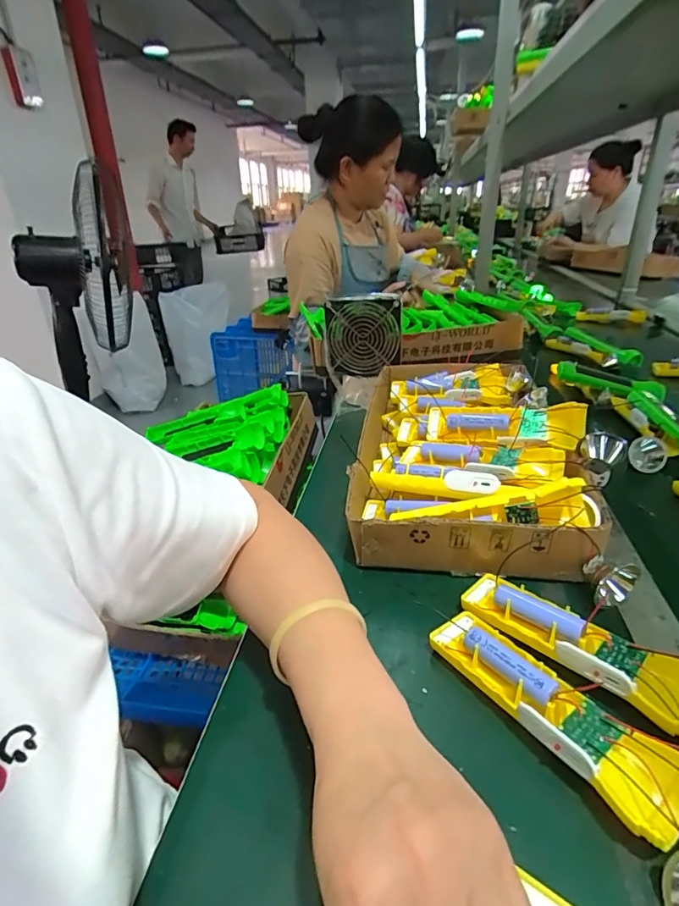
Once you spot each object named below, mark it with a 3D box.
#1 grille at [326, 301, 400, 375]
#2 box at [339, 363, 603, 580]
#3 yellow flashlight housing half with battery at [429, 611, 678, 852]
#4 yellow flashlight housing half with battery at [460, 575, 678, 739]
[{"bbox_3d":[0.038,-0.185,0.756,0.111,0.105,0.022,3,28,11],"label":"grille"},{"bbox_3d":[0.145,-0.020,0.579,0.229,0.092,0.413,0,28,9],"label":"box"},{"bbox_3d":[0.129,0.159,0.302,0.046,0.036,0.161,-22,32,-30],"label":"yellow flashlight housing half with battery"},{"bbox_3d":[0.166,0.136,0.344,0.046,0.032,0.165,-26,34,-36],"label":"yellow flashlight housing half with battery"}]

